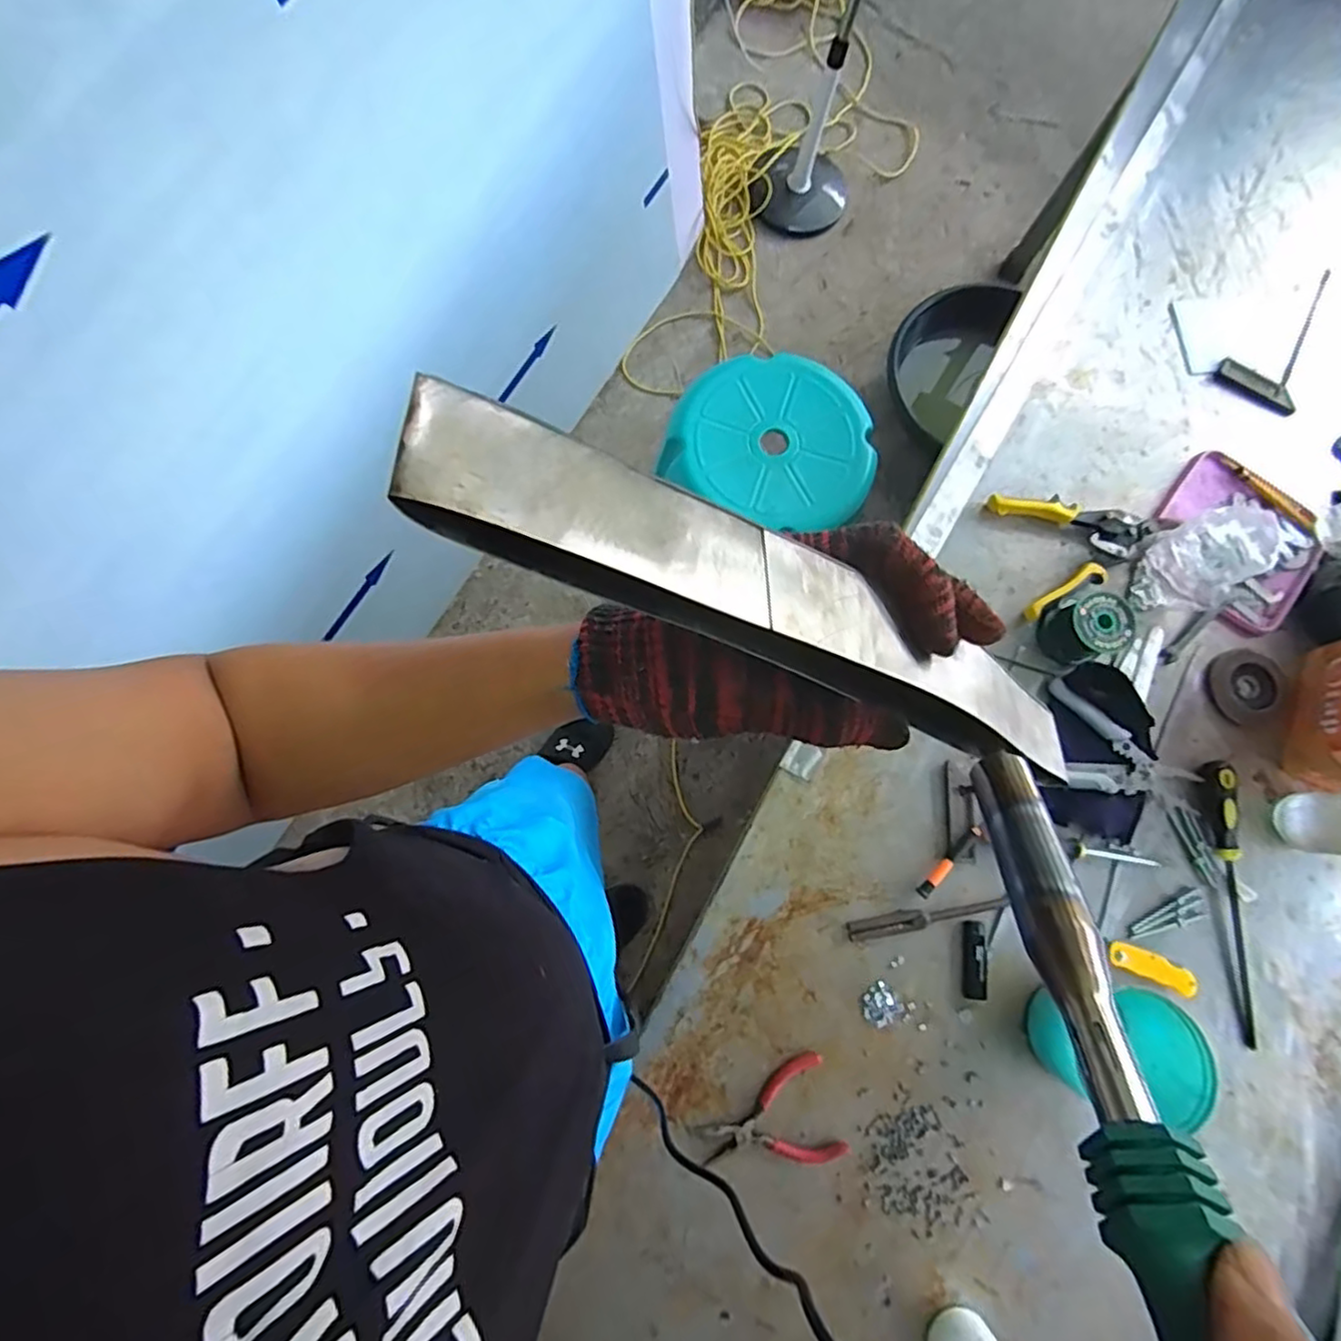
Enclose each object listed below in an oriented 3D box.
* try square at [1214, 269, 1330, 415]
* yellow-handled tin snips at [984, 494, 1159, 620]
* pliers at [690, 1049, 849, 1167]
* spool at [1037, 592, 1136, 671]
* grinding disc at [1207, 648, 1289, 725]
[{"bbox_3d":[0.833,-0.443,0.889,0.106,0.013,0.234,40,79,8],"label":"try square"},{"bbox_3d":[0.496,-0.154,0.799,0.181,0.024,0.150,-12,78,-4],"label":"yellow-handled tin snips"},{"bbox_3d":[0.102,0.463,0.667,0.143,0.008,0.100,-22,79,-6],"label":"pliers"},{"bbox_3d":[0.475,-0.047,0.759,0.071,0.064,0.067,0,78,-1],"label":"spool"},{"bbox_3d":[0.683,0.016,0.784,0.085,0.005,0.082,0,78,-1],"label":"grinding disc"}]

